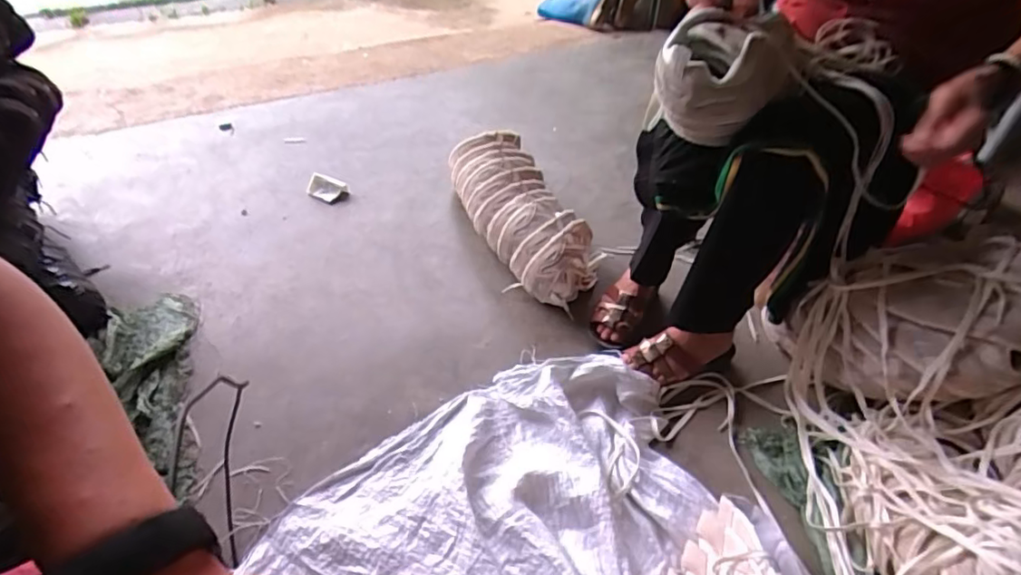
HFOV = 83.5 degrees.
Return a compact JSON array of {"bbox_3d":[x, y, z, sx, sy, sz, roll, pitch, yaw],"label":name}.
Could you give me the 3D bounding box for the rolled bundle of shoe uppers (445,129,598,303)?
[{"bbox_3d":[0.029,-0.169,1.277,0.199,0.168,0.491,-18,47,-20],"label":"rolled bundle of shoe uppers"}]

